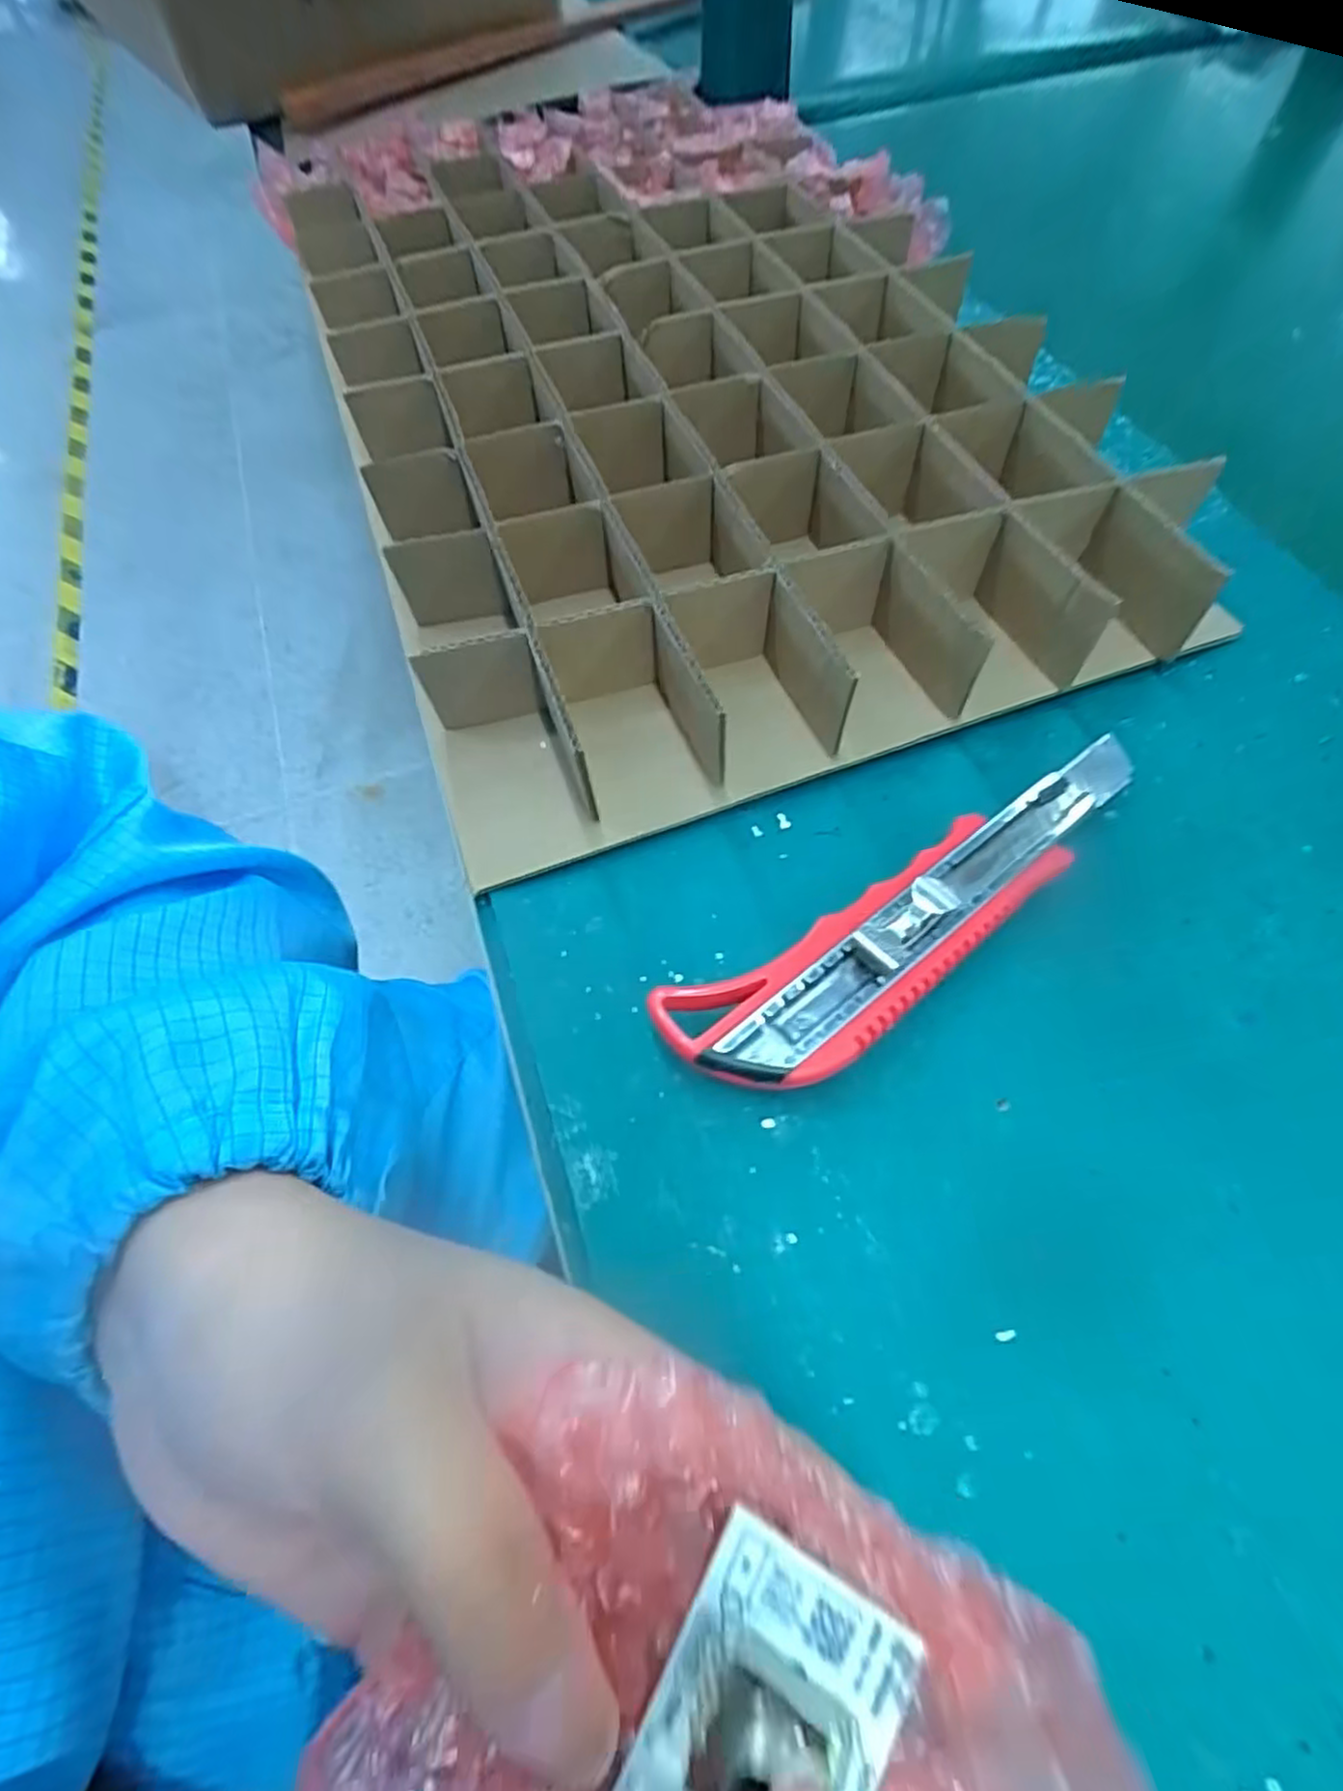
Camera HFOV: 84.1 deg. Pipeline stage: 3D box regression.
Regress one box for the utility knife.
[{"bbox_3d":[0.082,0.007,0.231,0.180,0.021,0.043,-29,63,-12],"label":"utility knife"}]

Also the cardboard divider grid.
[{"bbox_3d":[-0.001,-0.241,0.352,0.292,0.048,0.428,-18,62,-6],"label":"cardboard divider grid"}]

